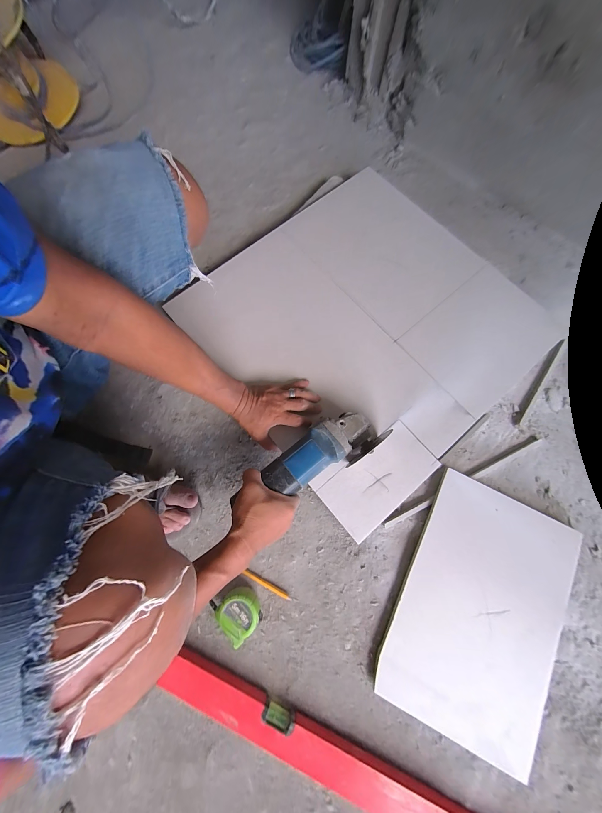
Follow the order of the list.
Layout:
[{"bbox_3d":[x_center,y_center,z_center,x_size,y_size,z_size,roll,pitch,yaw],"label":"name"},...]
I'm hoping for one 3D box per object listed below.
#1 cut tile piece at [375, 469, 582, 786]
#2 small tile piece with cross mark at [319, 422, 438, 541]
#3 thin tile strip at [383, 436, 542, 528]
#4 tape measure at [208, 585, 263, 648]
[{"bbox_3d":[0.301,0.333,0.440,0.248,0.019,0.369,26,76,8],"label":"cut tile piece"},{"bbox_3d":[0.140,0.130,0.471,0.203,0.004,0.107,-39,78,-7],"label":"small tile piece with cross mark"},{"bbox_3d":[0.309,0.141,0.497,0.349,0.007,0.016,-25,75,-7],"label":"thin tile strip"},{"bbox_3d":[-0.099,0.334,0.431,0.067,0.036,0.068,-39,77,-10],"label":"tape measure"}]

